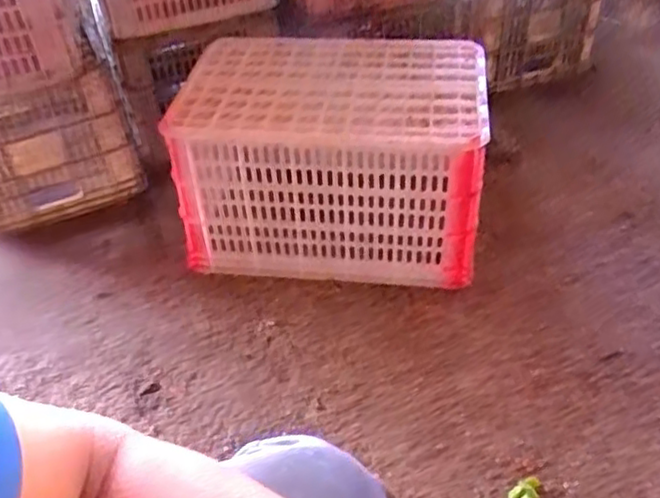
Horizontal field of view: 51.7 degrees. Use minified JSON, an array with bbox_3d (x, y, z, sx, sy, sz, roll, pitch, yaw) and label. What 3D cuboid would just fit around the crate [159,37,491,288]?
[{"bbox_3d":[0.006,-0.161,1.216,0.494,0.283,0.333,2,42,6],"label":"crate"}]

